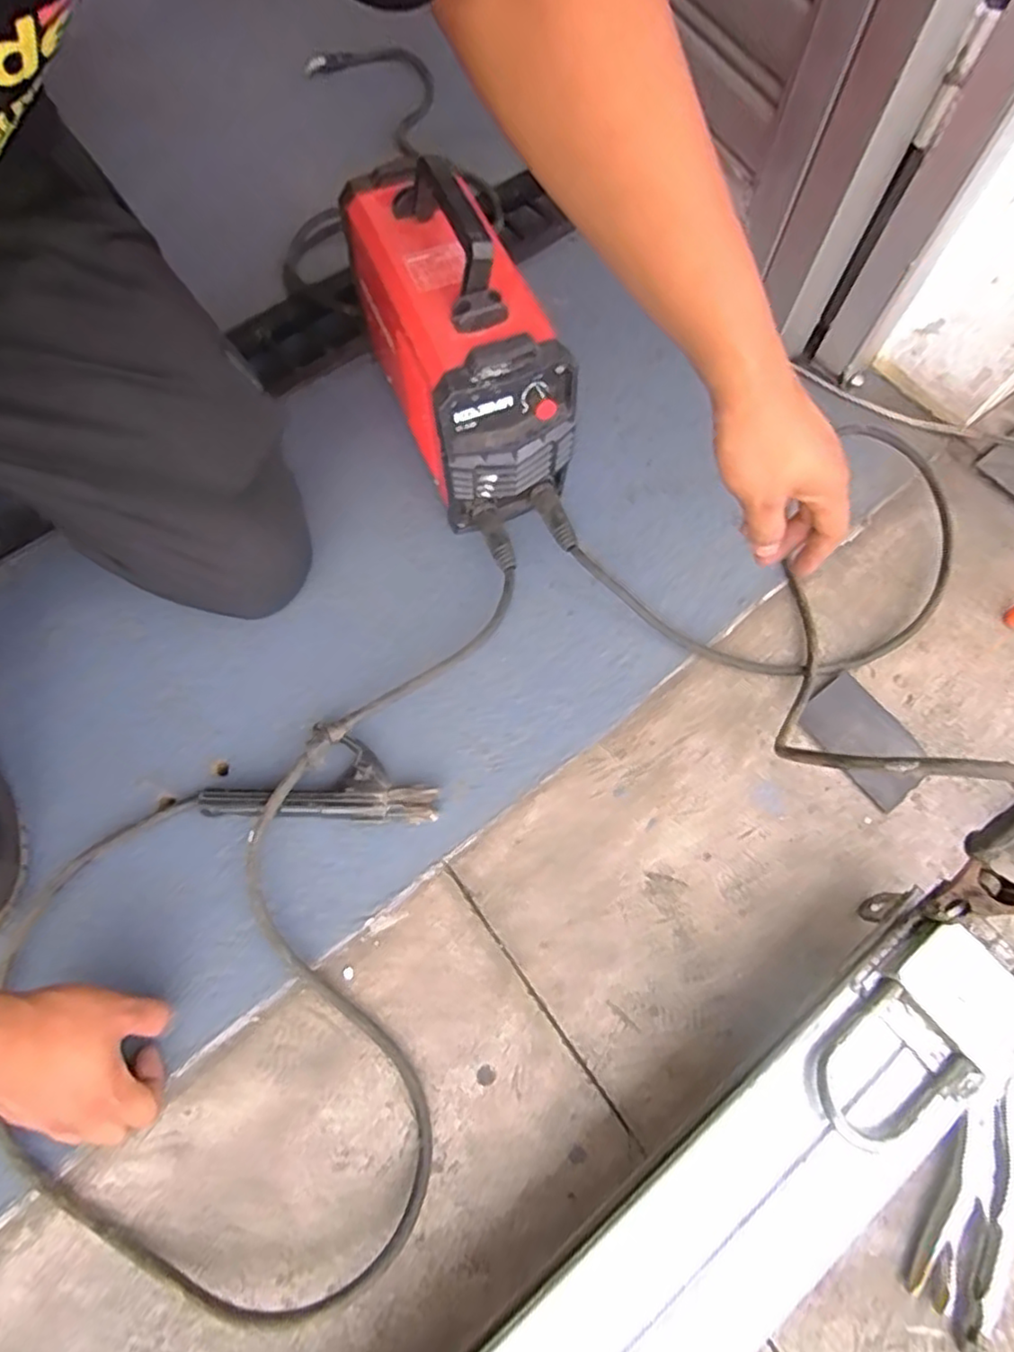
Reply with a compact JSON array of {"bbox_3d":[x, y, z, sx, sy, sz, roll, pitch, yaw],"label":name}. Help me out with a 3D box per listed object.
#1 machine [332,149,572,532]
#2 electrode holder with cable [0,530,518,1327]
[{"bbox_3d":[-0.046,-0.306,0.611,0.122,0.236,0.294,-24,73,-9],"label":"machine"},{"bbox_3d":[-0.181,0.119,0.539,0.338,0.052,0.585,11,69,5],"label":"electrode holder with cable"}]

